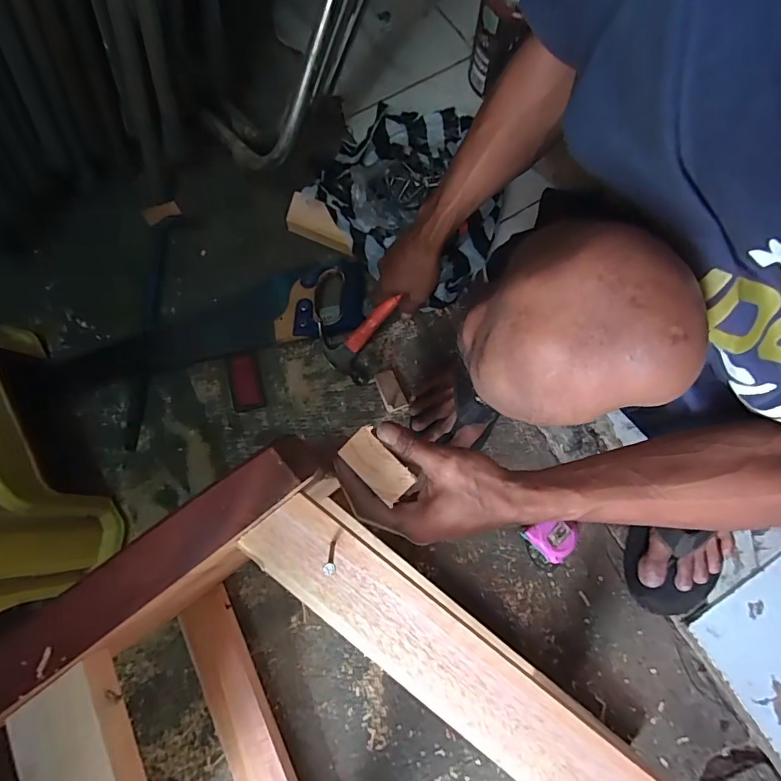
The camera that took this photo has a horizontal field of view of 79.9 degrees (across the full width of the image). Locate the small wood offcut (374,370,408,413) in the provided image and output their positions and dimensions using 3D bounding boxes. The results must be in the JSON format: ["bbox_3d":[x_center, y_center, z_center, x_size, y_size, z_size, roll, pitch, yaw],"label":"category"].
[{"bbox_3d":[0.000,-0.001,0.661,0.032,0.014,0.060,-21,76,-6],"label":"small wood offcut"}]

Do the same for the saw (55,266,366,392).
[{"bbox_3d":[-0.246,-0.102,0.671,0.413,0.028,0.121,-12,76,-4],"label":"saw"}]

